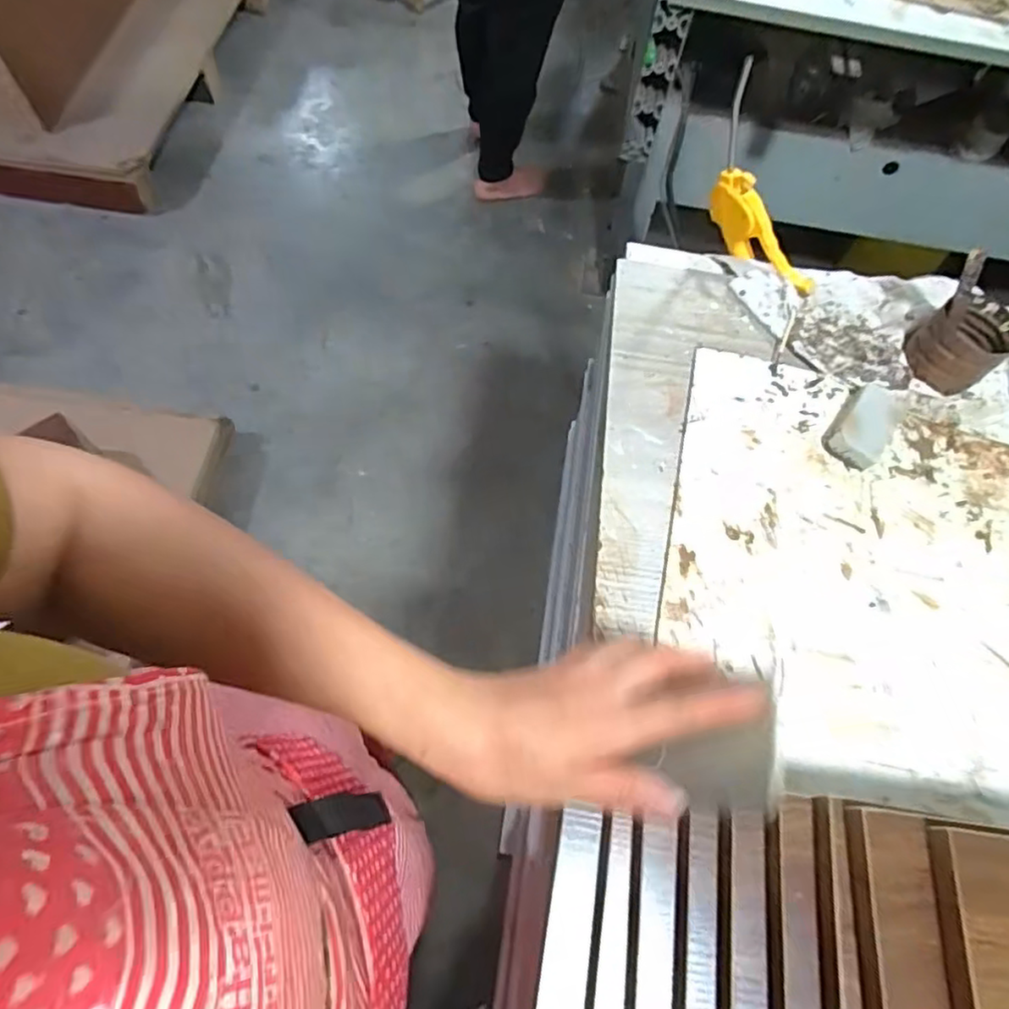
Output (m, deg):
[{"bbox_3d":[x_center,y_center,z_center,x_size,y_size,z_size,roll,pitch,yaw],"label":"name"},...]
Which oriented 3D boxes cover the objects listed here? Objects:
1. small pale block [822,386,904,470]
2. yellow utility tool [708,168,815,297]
[{"bbox_3d":[0.287,-0.066,0.504,0.042,0.021,0.079,36,67,13],"label":"small pale block"},{"bbox_3d":[0.234,-0.243,0.592,0.025,0.054,0.127,-41,93,-19],"label":"yellow utility tool"}]

